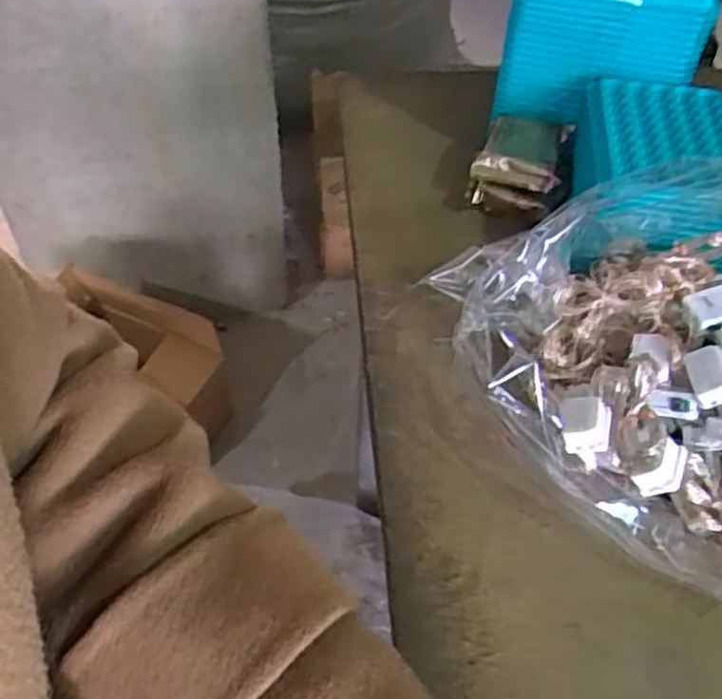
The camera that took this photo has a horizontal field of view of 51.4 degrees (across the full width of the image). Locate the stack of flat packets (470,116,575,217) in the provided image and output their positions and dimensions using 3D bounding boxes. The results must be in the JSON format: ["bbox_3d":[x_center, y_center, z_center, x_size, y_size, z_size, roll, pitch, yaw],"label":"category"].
[{"bbox_3d":[0.111,-0.129,0.527,0.058,0.038,0.066,18,51,14],"label":"stack of flat packets"}]

